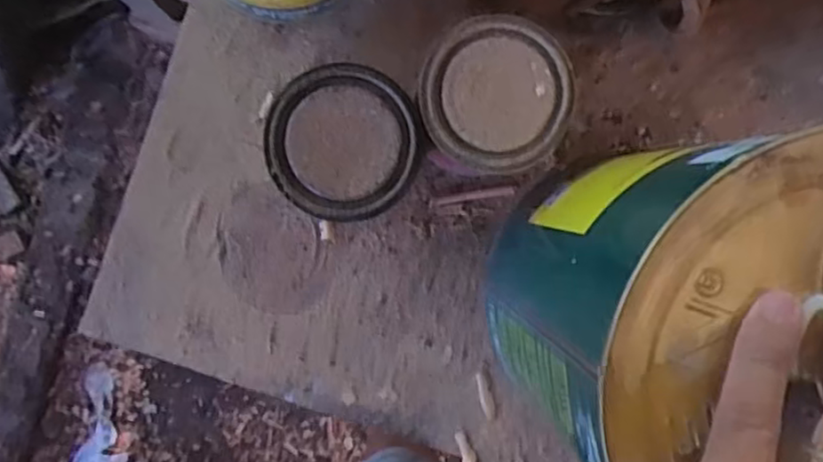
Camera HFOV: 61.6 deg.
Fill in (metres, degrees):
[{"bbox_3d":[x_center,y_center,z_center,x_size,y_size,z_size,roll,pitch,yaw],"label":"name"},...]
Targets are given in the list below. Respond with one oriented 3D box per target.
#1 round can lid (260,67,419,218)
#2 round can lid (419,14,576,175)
[{"bbox_3d":[-0.031,-0.041,0.316,0.069,0.007,0.068,0,94,-4],"label":"round can lid"},{"bbox_3d":[0.040,-0.063,0.320,0.069,0.006,0.069,0,94,-4],"label":"round can lid"}]

